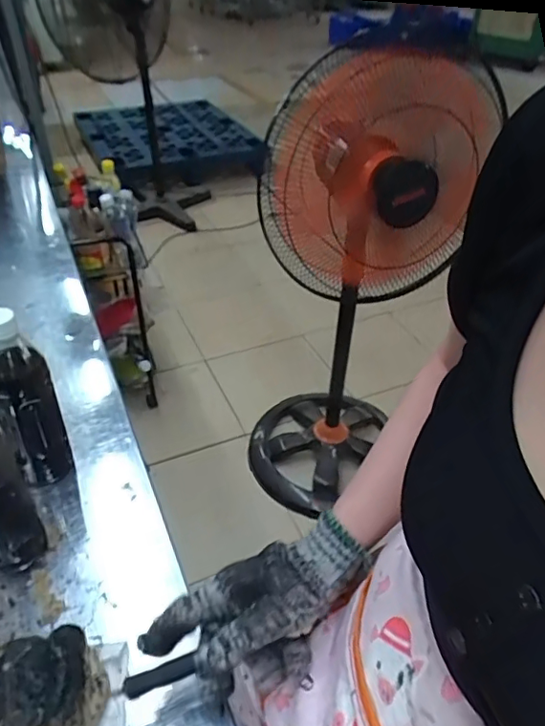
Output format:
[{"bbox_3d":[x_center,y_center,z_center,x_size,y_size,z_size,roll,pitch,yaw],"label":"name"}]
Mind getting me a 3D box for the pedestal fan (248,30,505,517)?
[{"bbox_3d":[0.178,-0.107,1.259,0.438,1.069,0.379,6,40,0],"label":"pedestal fan"}]

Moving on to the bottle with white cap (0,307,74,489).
[{"bbox_3d":[-0.261,0.039,0.570,0.059,0.212,0.060,-15,43,-23],"label":"bottle with white cap"}]

